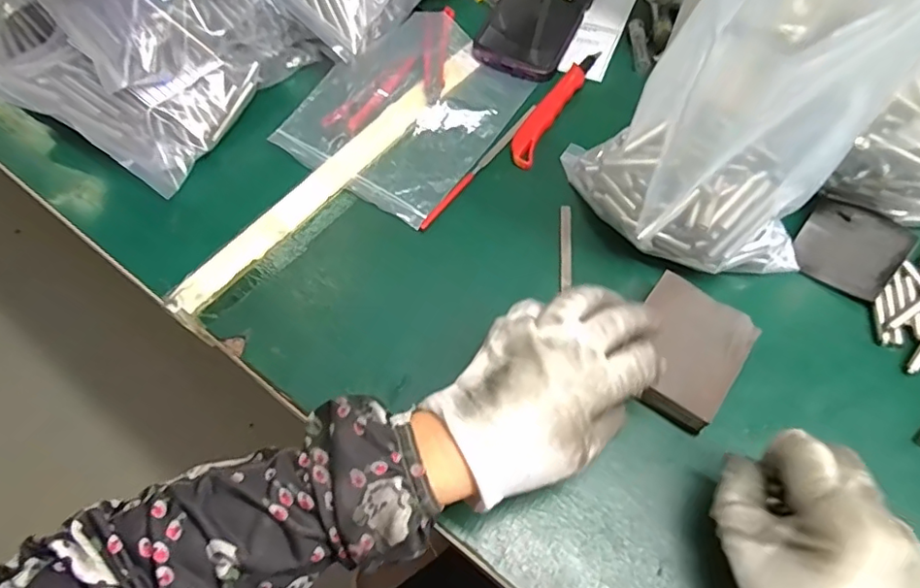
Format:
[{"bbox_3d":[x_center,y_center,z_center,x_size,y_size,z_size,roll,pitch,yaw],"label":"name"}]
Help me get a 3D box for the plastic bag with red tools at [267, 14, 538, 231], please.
[{"bbox_3d":[-0.037,-0.161,0.482,0.149,0.012,0.207,30,65,15],"label":"plastic bag with red tools"}]

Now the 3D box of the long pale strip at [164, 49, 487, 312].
[{"bbox_3d":[-0.090,-0.102,0.447,0.027,0.010,0.323,34,66,17],"label":"long pale strip"}]

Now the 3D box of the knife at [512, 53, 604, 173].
[{"bbox_3d":[0.080,-0.163,0.479,0.023,0.008,0.148,26,64,13],"label":"knife"}]

